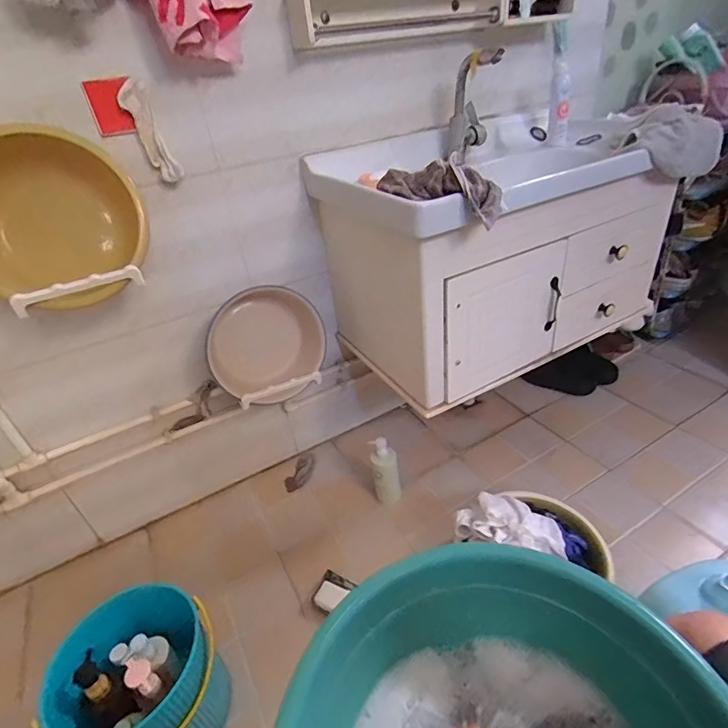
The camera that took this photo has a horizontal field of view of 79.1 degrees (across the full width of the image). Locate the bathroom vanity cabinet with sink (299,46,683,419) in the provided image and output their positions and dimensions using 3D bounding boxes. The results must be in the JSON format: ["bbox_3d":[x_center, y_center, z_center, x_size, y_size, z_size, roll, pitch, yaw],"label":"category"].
[{"bbox_3d":[0.315,-0.303,1.120,0.751,0.486,0.499,-24,37,-22],"label":"bathroom vanity cabinet with sink"}]

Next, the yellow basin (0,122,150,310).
[{"bbox_3d":[-0.548,-0.239,0.747,0.307,0.271,0.120,-24,35,-8],"label":"yellow basin"}]

